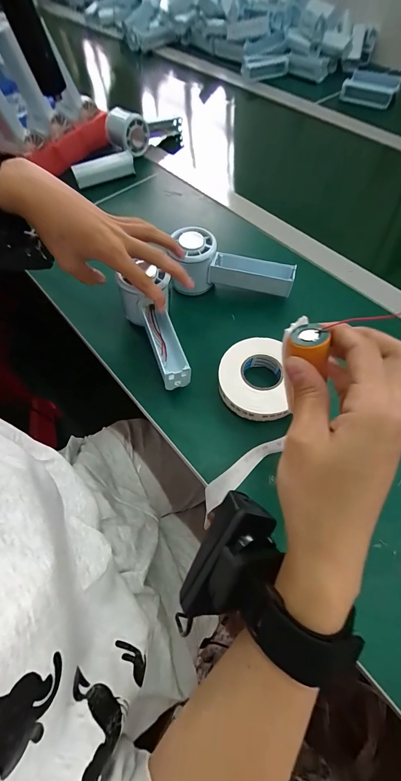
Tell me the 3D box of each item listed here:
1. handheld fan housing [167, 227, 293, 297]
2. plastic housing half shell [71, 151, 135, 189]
[{"bbox_3d":[0.038,-0.153,0.364,0.146,0.057,0.049,5,63,6],"label":"handheld fan housing"},{"bbox_3d":[-0.165,-0.378,0.523,0.101,0.034,0.015,-14,27,2],"label":"plastic housing half shell"}]

